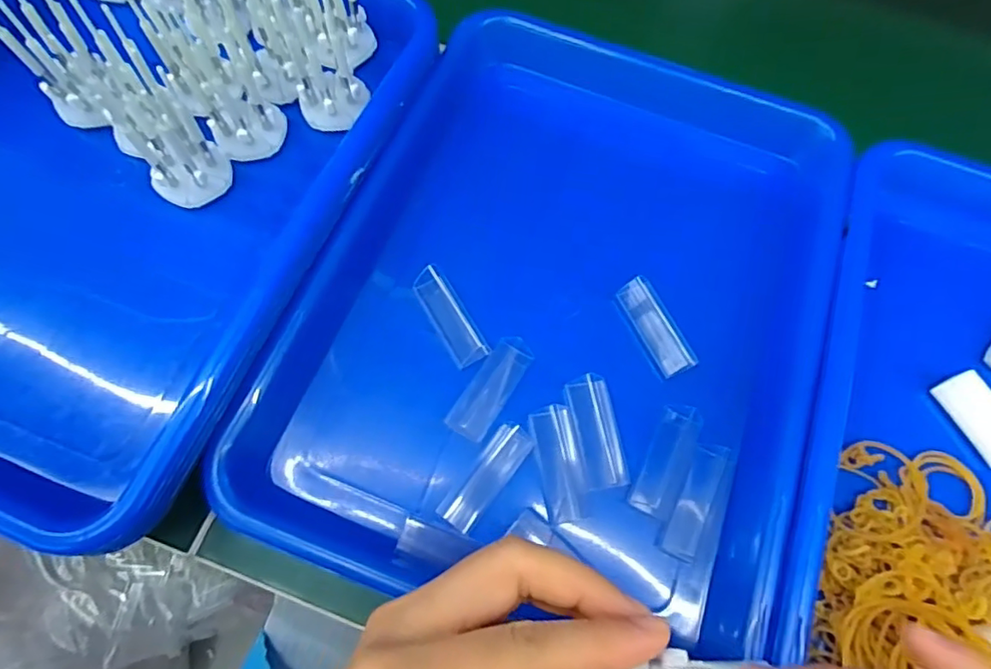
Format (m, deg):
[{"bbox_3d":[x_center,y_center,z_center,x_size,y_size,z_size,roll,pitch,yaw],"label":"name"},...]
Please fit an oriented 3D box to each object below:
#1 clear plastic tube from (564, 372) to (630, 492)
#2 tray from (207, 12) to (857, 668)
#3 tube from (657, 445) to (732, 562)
[{"bbox_3d":[0.050,0.047,0.278,0.021,0.009,0.054,-7,68,-6],"label":"clear plastic tube"},{"bbox_3d":[0.043,-0.025,0.305,0.254,0.044,0.339,18,68,5],"label":"tray"},{"bbox_3d":[0.095,0.077,0.267,0.016,0.005,0.054,27,69,8],"label":"tube"}]

